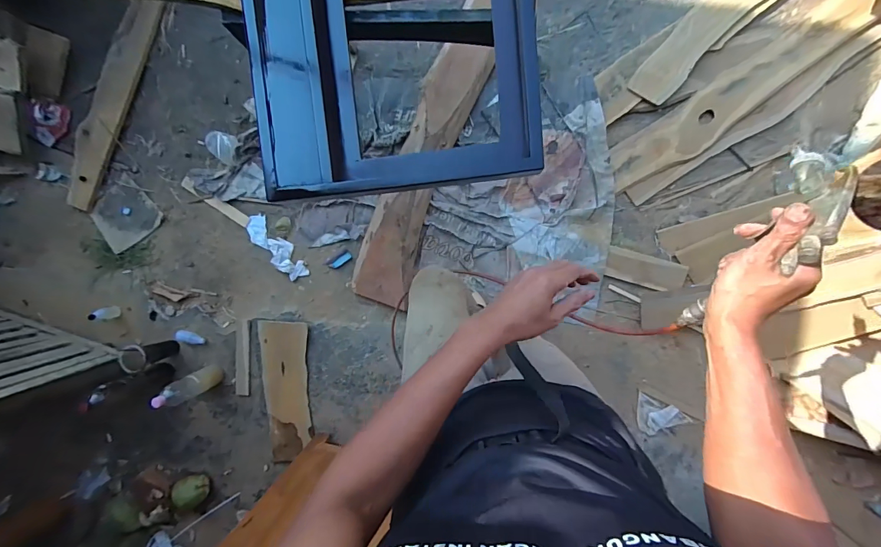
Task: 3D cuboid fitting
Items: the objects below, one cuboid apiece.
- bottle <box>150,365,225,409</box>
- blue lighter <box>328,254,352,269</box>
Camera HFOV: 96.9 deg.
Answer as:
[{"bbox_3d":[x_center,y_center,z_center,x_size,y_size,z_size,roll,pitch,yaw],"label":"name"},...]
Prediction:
[{"bbox_3d":[-0.858,0.388,1.340,0.089,0.249,0.082,1,94,7],"label":"bottle"},{"bbox_3d":[-0.376,-0.046,1.473,0.093,0.009,0.029,-31,88,6],"label":"blue lighter"}]

